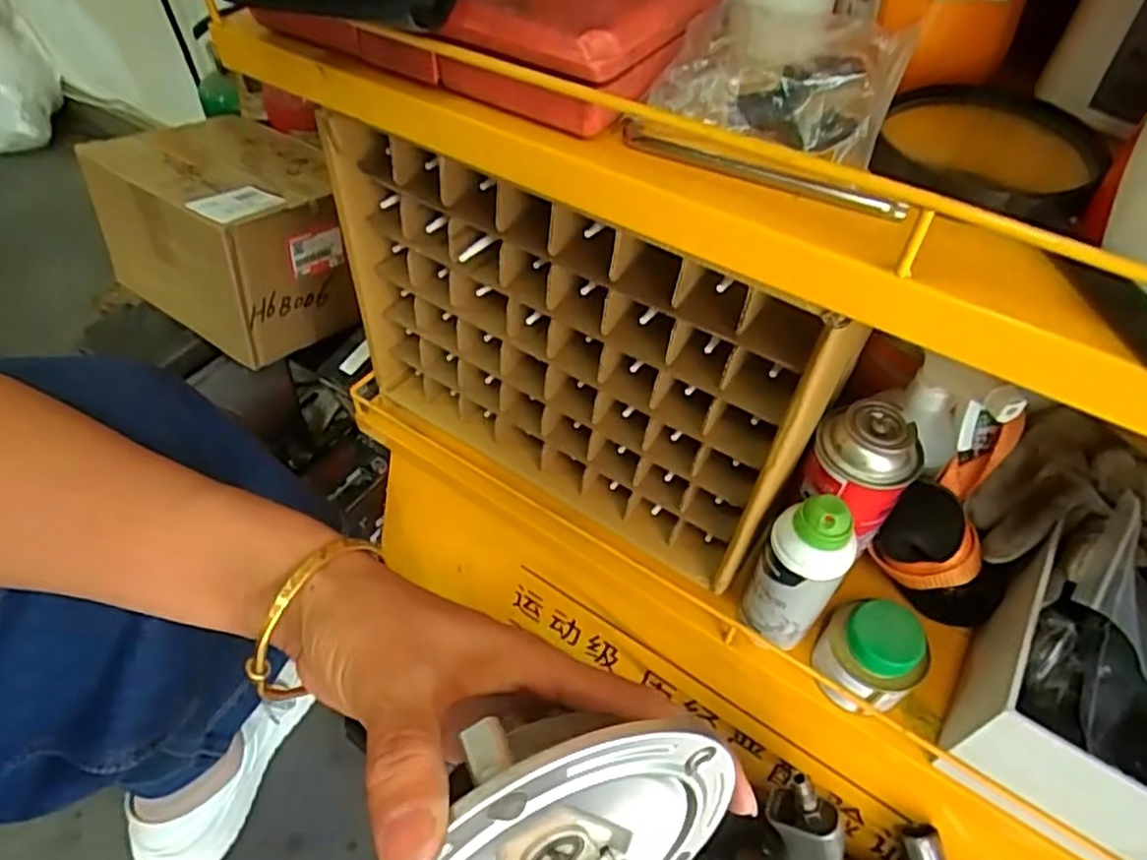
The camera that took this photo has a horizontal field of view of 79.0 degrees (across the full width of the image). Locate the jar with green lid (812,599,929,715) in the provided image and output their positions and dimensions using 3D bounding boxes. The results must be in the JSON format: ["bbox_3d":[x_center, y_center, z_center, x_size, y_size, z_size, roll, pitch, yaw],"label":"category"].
[{"bbox_3d":[0.206,0.159,0.488,0.061,0.062,0.063,1,49,-1],"label":"jar with green lid"}]

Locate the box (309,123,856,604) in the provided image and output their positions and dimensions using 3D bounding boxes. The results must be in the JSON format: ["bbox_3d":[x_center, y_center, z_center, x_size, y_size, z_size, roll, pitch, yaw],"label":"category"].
[{"bbox_3d":[-0.019,-0.051,0.515,0.379,0.265,0.072,26,53,20],"label":"box"}]

